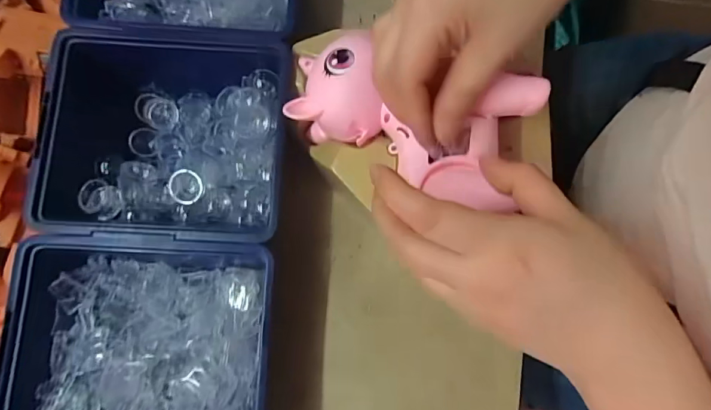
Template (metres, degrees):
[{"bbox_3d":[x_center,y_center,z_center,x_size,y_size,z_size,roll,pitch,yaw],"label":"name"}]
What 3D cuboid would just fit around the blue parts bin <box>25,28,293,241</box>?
[{"bbox_3d":[-0.131,-0.050,0.306,0.165,0.065,0.150,1,80,6],"label":"blue parts bin"}]

